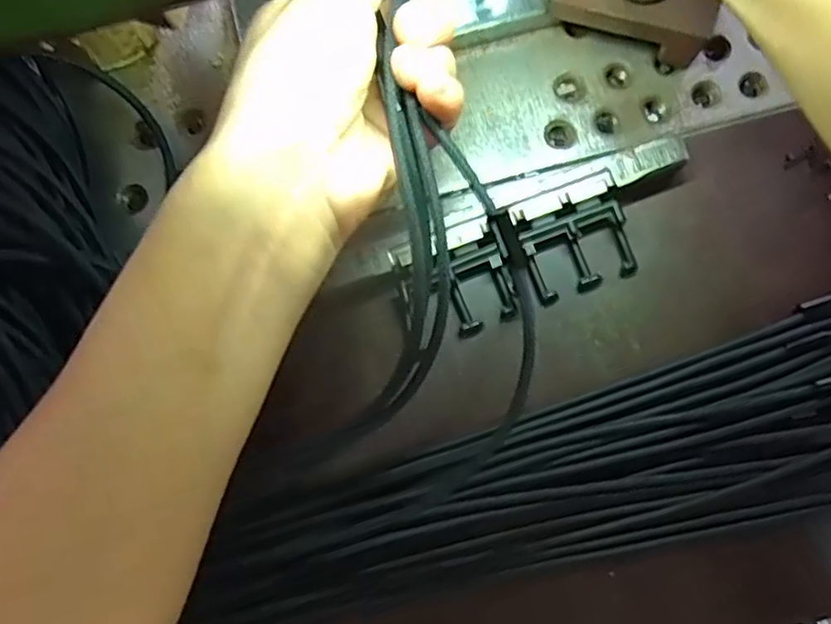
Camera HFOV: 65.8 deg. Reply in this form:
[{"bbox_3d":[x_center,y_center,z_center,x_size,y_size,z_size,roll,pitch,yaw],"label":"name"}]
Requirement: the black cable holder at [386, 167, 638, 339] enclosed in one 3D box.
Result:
[{"bbox_3d":[0.045,-0.024,0.293,0.107,0.018,0.046,-21,83,-1],"label":"black cable holder"}]

